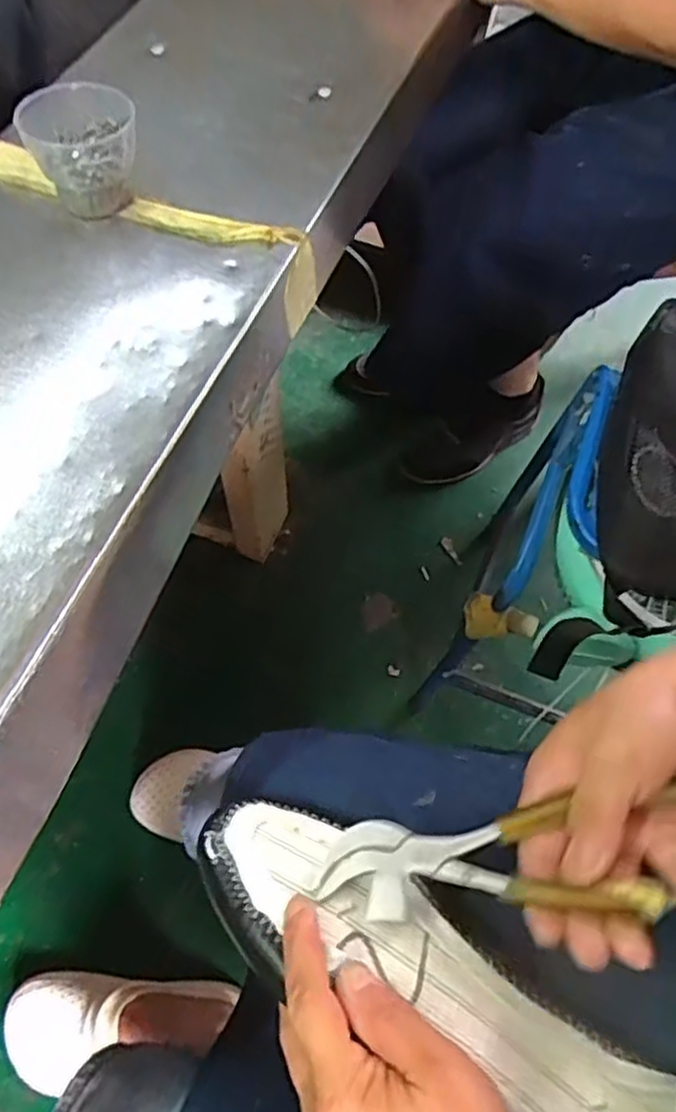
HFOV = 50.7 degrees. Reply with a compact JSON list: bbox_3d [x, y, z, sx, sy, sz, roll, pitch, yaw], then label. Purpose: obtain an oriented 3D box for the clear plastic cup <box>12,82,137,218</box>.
[{"bbox_3d":[-0.150,-0.237,0.421,0.066,0.051,0.057,-9,63,-6],"label":"clear plastic cup"}]

